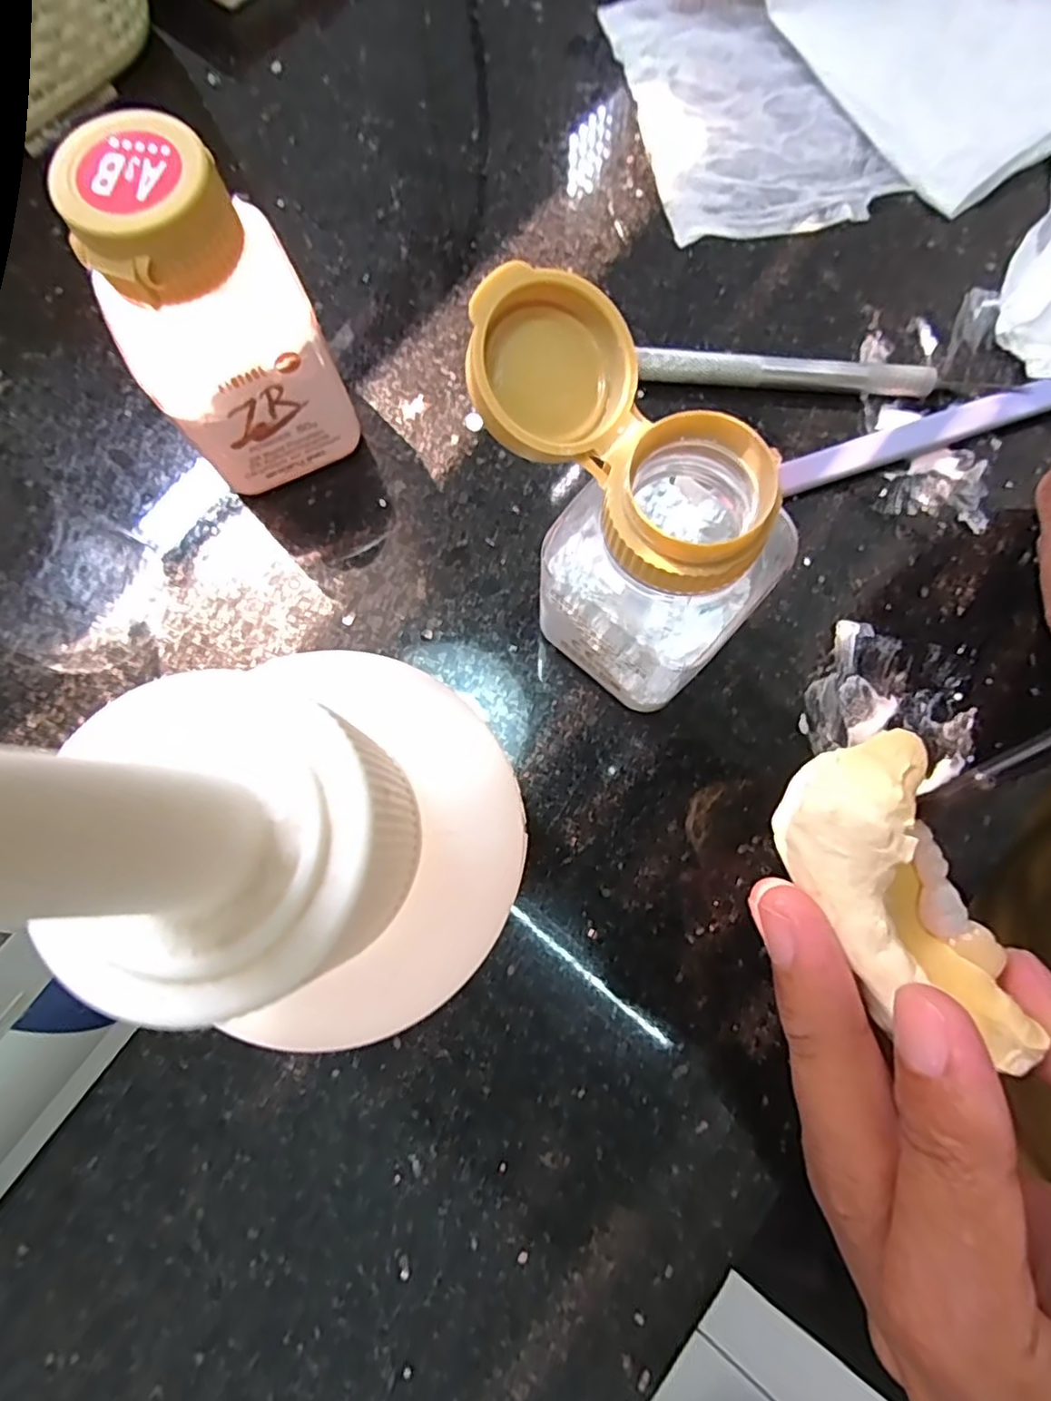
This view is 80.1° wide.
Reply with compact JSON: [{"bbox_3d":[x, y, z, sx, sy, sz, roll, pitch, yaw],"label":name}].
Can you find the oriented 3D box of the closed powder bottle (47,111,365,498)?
[{"bbox_3d":[-0.069,-0.084,0.146,0.040,0.075,0.033,-27,78,-5],"label":"closed powder bottle"}]

